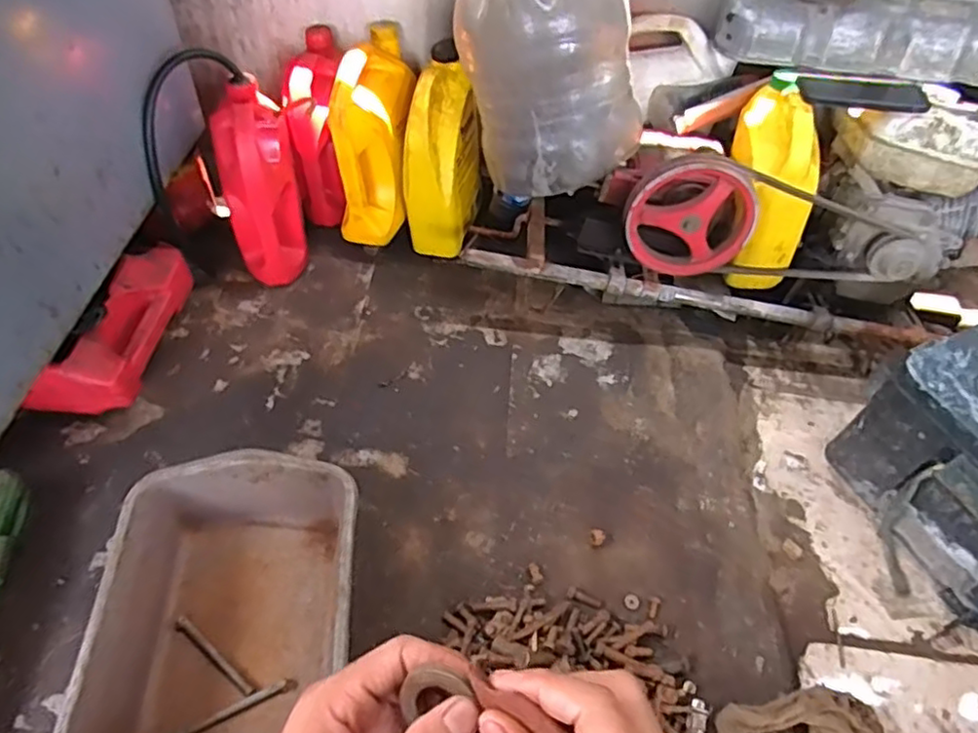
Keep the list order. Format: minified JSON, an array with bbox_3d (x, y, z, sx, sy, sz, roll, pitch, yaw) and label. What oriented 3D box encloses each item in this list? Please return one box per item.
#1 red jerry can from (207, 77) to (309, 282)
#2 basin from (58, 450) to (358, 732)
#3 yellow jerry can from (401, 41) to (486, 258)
[{"bbox_3d":[-0.381,-0.294,1.089,0.117,0.297,0.166,-7,53,-11],"label":"red jerry can"},{"bbox_3d":[-0.292,0.293,0.754,0.265,0.153,0.344,-1,52,-6],"label":"basin"},{"bbox_3d":[-0.075,-0.357,1.140,0.107,0.312,0.172,14,52,6],"label":"yellow jerry can"}]

